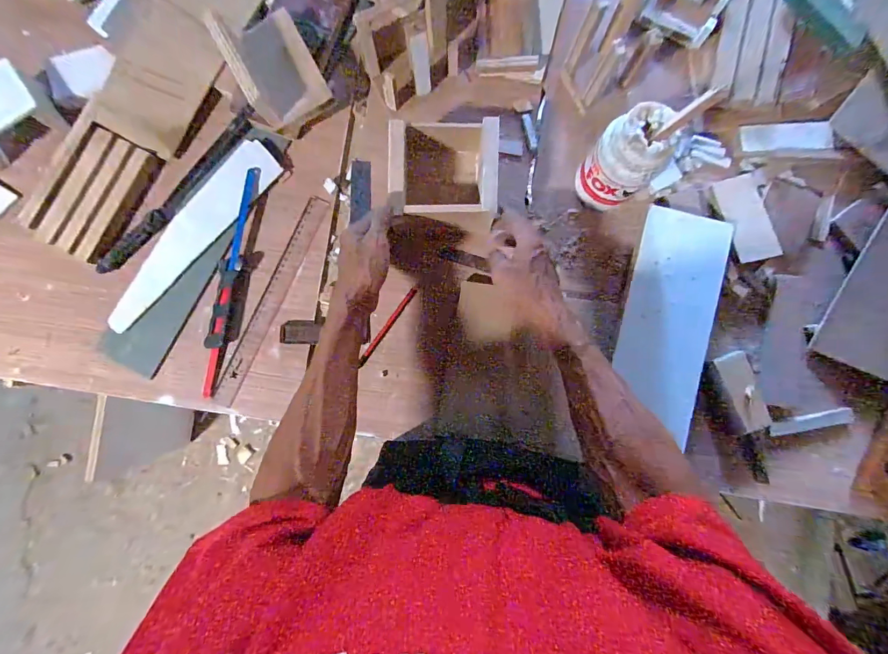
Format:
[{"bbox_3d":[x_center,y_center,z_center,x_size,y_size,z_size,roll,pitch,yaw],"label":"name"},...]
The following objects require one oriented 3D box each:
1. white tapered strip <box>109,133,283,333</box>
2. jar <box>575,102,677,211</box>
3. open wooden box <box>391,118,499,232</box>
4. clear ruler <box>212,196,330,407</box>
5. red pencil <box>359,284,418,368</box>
[{"bbox_3d":[-0.342,-0.126,0.537,0.064,0.011,0.305,41,89,2],"label":"white tapered strip"},{"bbox_3d":[0.211,-0.197,0.477,0.074,0.125,0.070,0,88,0],"label":"jar"},{"bbox_3d":[-0.001,-0.189,0.497,0.124,0.079,0.120,0,89,0],"label":"open wooden box"},{"bbox_3d":[-0.234,-0.036,0.543,0.029,0.004,0.303,25,87,-3],"label":"clear ruler"},{"bbox_3d":[-0.072,-0.006,0.535,0.010,0.009,0.121,36,88,1],"label":"red pencil"}]

